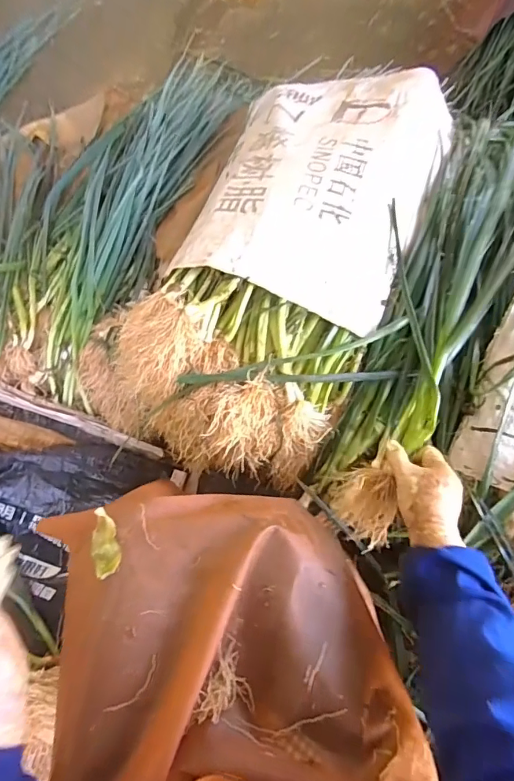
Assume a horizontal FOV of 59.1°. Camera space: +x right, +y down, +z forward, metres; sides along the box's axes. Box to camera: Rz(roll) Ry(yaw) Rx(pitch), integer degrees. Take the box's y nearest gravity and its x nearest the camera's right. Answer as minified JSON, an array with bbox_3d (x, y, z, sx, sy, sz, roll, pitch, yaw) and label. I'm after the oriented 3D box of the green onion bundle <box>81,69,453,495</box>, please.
[{"bbox_3d":[0.044,-0.254,0.751,0.406,0.162,0.761,26,71,10],"label":"green onion bundle"}]

